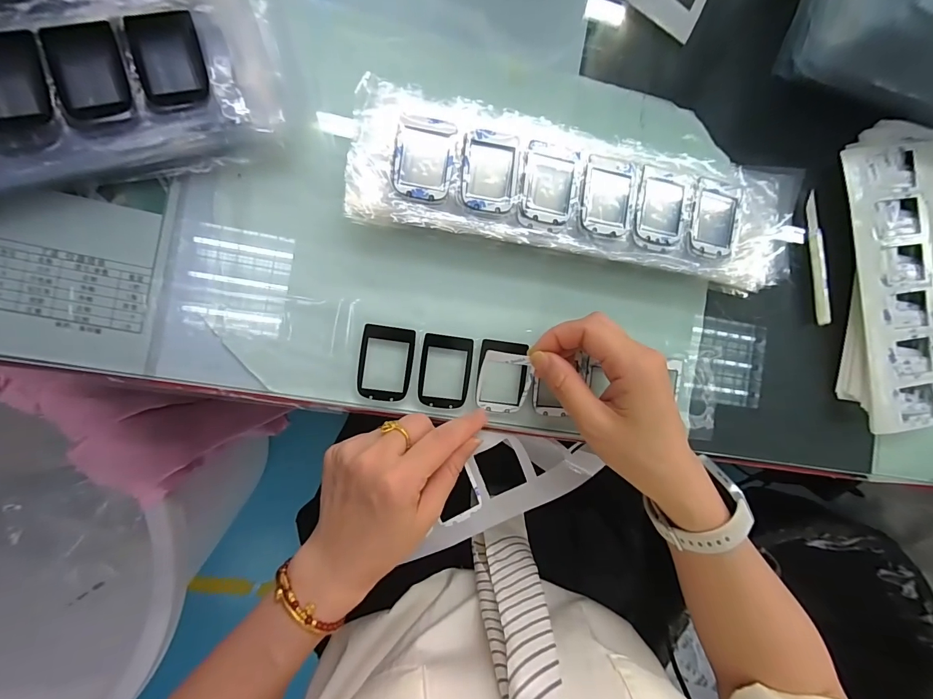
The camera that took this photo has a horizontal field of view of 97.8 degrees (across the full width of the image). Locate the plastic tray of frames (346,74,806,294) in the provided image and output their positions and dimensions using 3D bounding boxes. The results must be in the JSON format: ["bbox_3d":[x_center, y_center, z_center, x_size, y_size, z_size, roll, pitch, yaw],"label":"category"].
[{"bbox_3d":[0.080,-0.106,0.284,0.310,0.030,0.086,9,89,-10],"label":"plastic tray of frames"}]

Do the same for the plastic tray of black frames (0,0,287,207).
[{"bbox_3d":[-0.282,-0.129,0.233,0.343,0.039,0.102,-15,93,-9],"label":"plastic tray of black frames"}]

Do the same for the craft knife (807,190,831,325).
[{"bbox_3d":[0.293,-0.075,0.340,0.011,0.005,0.108,-8,92,-10],"label":"craft knife"}]

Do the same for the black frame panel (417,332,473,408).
[{"bbox_3d":[-0.015,0.016,0.288,0.036,0.004,0.051,7,90,-10],"label":"black frame panel"}]

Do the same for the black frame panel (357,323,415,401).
[{"bbox_3d":[-0.056,0.010,0.281,0.036,0.004,0.051,7,90,-10],"label":"black frame panel"}]

